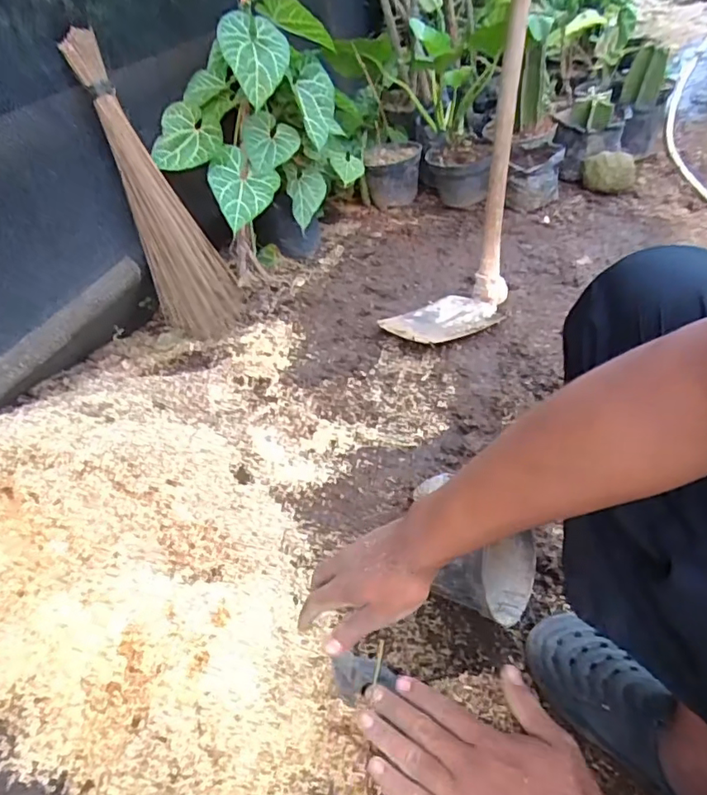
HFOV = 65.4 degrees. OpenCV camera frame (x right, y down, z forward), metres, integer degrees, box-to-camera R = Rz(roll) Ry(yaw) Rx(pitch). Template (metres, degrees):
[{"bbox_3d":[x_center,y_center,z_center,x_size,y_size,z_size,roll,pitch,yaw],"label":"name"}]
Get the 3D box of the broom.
[{"bbox_3d":[-0.342,-0.349,1.025,0.176,0.516,0.110,-14,39,-10],"label":"broom"}]

